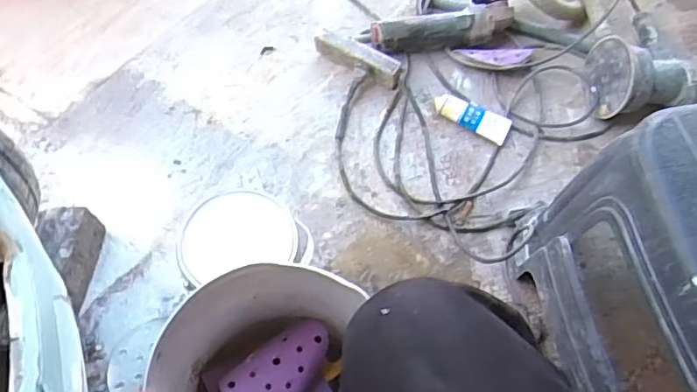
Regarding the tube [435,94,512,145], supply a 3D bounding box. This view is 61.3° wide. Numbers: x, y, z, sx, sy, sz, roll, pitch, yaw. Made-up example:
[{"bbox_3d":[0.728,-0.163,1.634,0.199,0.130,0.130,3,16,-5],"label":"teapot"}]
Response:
[{"bbox_3d":[0.218,-0.144,1.033,0.133,0.035,0.055,27,64,12],"label":"tube"}]

